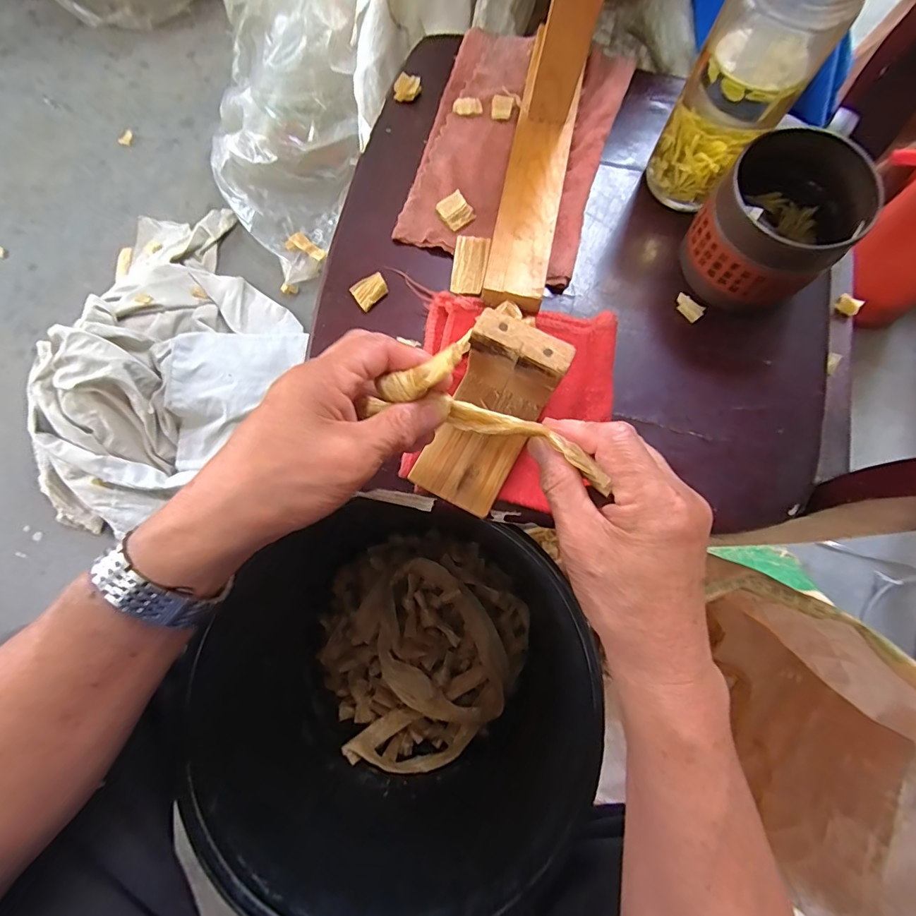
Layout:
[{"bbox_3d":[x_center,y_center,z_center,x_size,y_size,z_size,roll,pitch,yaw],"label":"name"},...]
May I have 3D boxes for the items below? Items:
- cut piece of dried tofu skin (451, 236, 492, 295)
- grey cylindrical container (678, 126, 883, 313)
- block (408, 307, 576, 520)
[{"bbox_3d":[0.010,-0.153,0.360,0.027,0.009,0.046,7,79,3],"label":"cut piece of dried tofu skin"},{"bbox_3d":[0.223,-0.157,0.320,0.094,0.084,0.084,-33,79,-5],"label":"grey cylindrical container"},{"bbox_3d":[0.017,-0.024,0.287,0.060,0.066,0.106,29,80,7],"label":"block"}]

